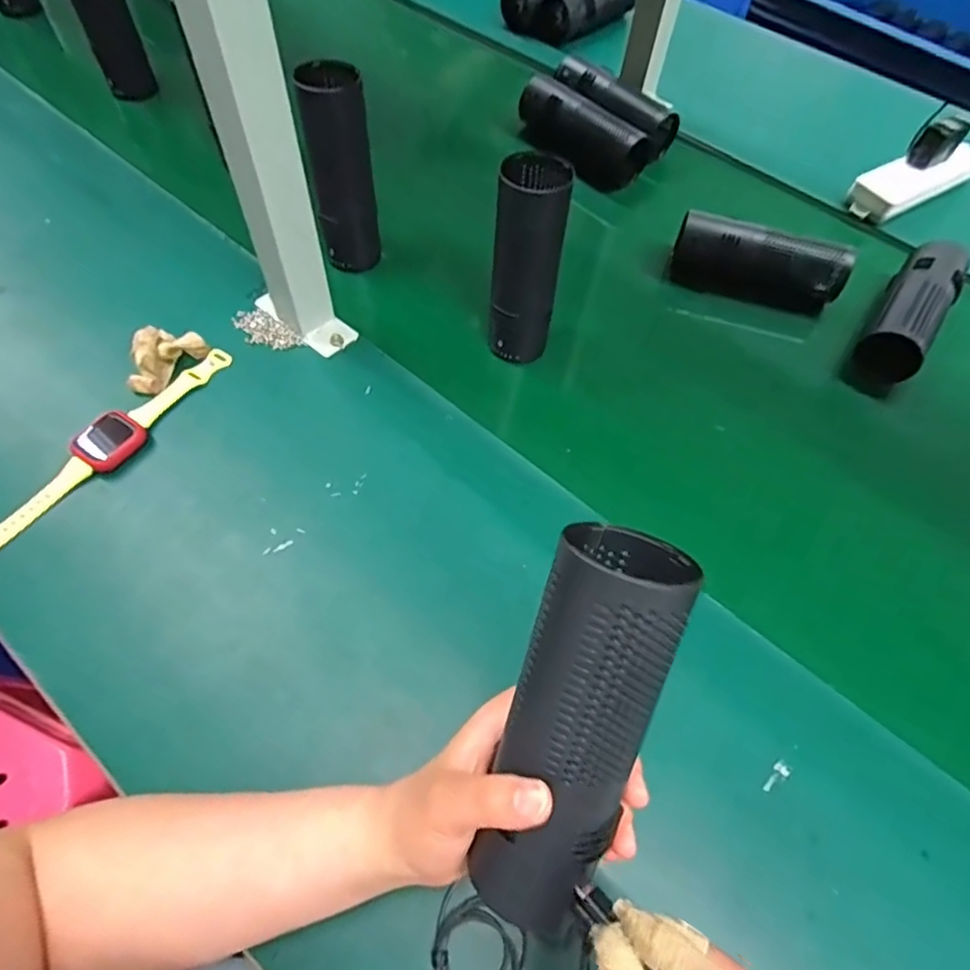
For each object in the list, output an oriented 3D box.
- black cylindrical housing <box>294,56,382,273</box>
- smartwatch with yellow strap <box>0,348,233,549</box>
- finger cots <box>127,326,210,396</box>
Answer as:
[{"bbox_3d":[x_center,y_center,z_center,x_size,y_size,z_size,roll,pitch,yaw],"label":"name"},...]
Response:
[{"bbox_3d":[-0.127,-0.276,0.530,0.052,0.160,0.046,-12,60,-10],"label":"black cylindrical housing"},{"bbox_3d":[-0.294,-0.032,0.453,0.046,0.017,0.240,32,62,15],"label":"smartwatch with yellow strap"},{"bbox_3d":[-0.265,-0.109,0.494,0.049,0.026,0.064,5,59,-1],"label":"finger cots"}]

